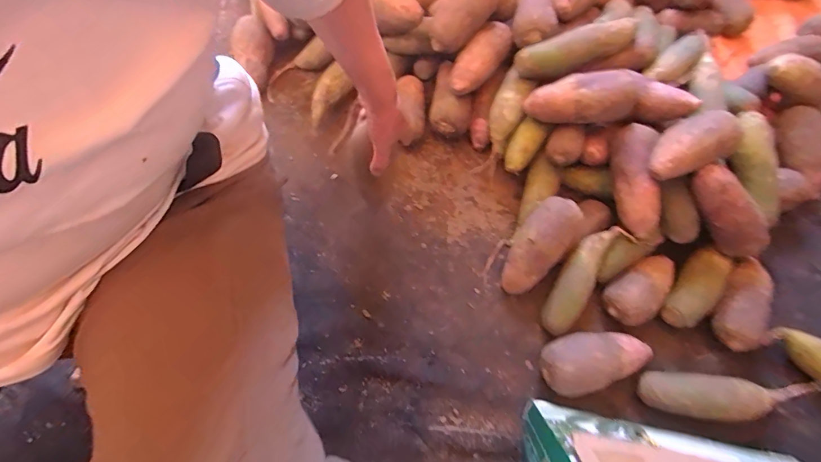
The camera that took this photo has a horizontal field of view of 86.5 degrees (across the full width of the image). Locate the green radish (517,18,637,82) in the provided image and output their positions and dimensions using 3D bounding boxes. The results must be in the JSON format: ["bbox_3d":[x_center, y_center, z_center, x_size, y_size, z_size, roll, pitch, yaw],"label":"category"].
[{"bbox_3d":[0.276,-0.295,0.715,0.206,0.057,0.051,-10,71,-8],"label":"green radish"}]

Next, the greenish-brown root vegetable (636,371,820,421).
[{"bbox_3d":[0.467,0.244,0.641,0.260,0.069,0.059,5,69,-3],"label":"greenish-brown root vegetable"}]

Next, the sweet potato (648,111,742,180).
[{"bbox_3d":[0.411,-0.128,0.631,0.127,0.051,0.073,-25,74,-13],"label":"sweet potato"}]

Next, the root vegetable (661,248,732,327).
[{"bbox_3d":[0.452,0.089,0.692,0.150,0.052,0.064,-41,78,-17],"label":"root vegetable"}]

